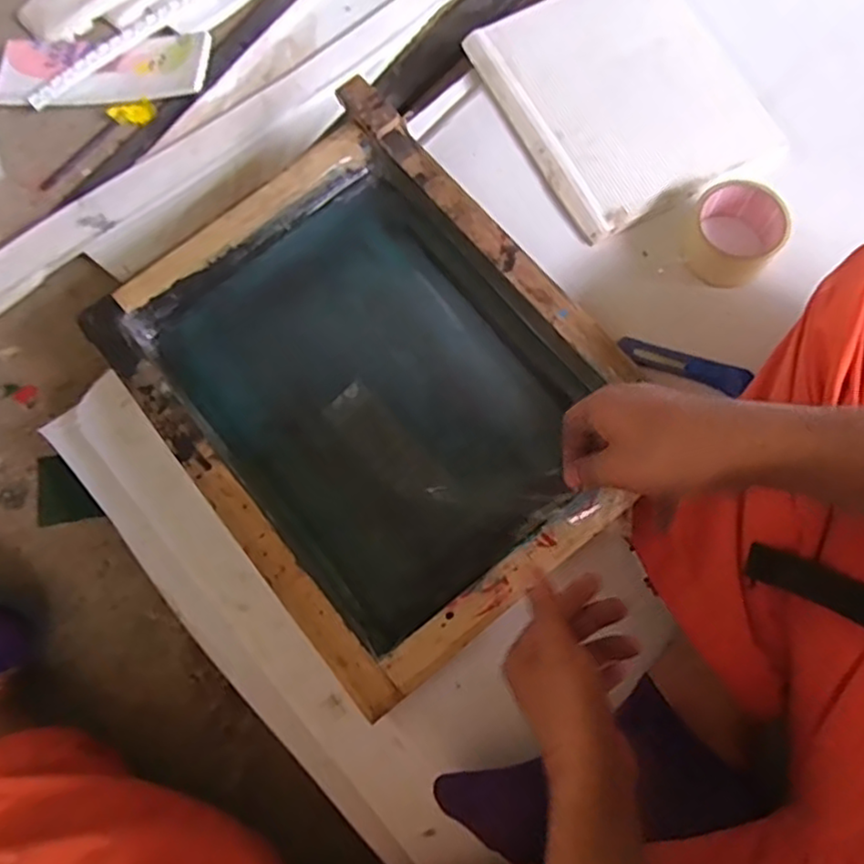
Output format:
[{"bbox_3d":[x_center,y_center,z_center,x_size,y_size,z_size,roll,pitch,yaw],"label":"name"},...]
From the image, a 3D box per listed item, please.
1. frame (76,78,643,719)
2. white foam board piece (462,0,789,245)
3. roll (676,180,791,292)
[{"bbox_3d":[-0.050,-0.046,0.619,0.360,0.054,0.450,-39,79,-7],"label":"frame"},{"bbox_3d":[0.200,-0.366,0.706,0.234,0.031,0.286,-24,74,-3],"label":"white foam board piece"},{"bbox_3d":[0.291,-0.194,0.644,0.089,0.044,0.091,-1,74,4],"label":"roll"}]

